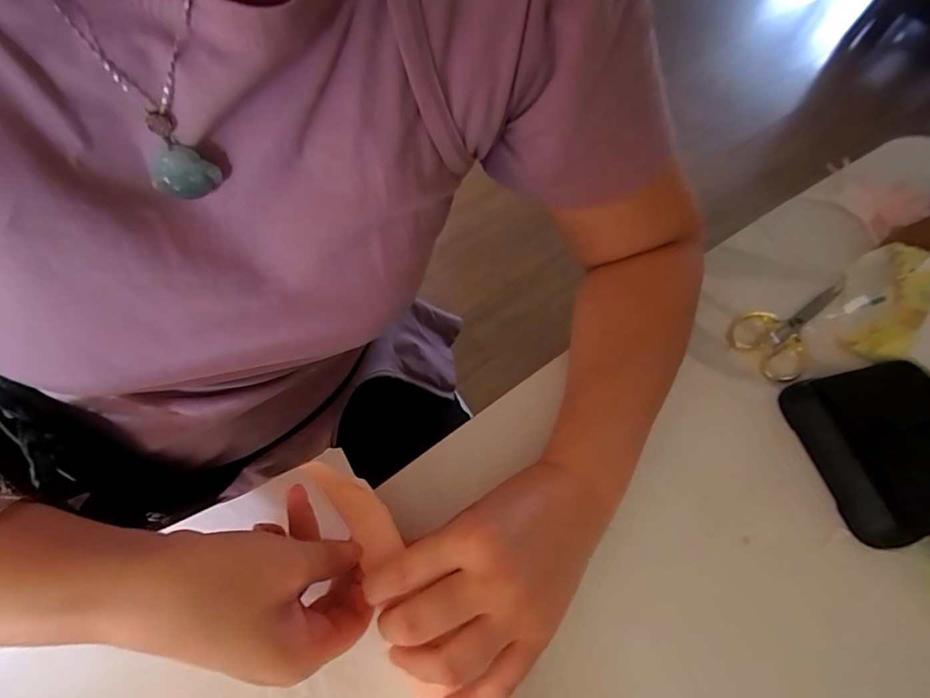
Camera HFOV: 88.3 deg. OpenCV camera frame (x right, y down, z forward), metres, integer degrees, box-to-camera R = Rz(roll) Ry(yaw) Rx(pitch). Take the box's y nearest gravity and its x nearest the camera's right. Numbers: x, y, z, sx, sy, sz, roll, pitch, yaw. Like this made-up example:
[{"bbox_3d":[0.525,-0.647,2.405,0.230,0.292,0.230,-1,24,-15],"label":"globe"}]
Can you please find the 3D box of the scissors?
[{"bbox_3d":[0.296,-0.021,0.421,0.138,0.004,0.066,-25,68,-18],"label":"scissors"}]

